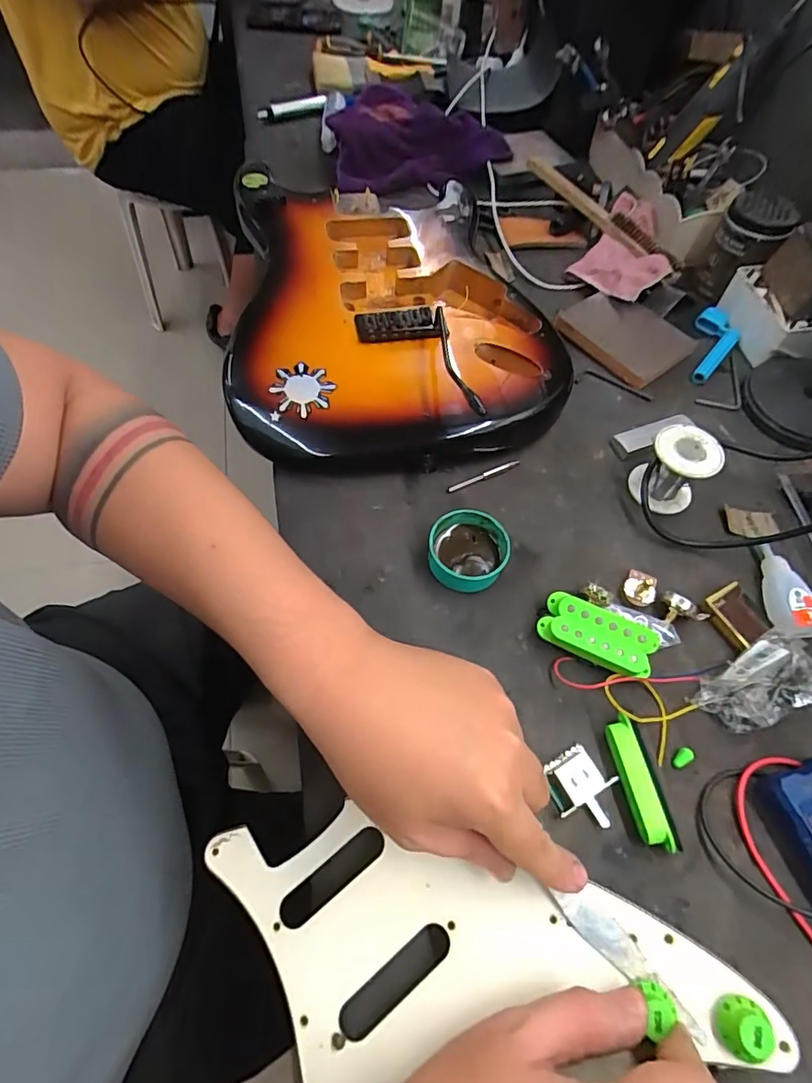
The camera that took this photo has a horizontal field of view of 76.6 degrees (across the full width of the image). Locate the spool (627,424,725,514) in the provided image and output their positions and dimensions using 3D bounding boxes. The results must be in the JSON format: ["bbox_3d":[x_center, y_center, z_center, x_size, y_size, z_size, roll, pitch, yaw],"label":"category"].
[{"bbox_3d":[0.226,-0.060,0.433,0.051,0.055,0.052,1,60,-2],"label":"spool"}]

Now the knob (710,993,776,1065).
[{"bbox_3d":[0.161,0.232,0.246,0.019,0.017,0.024,28,62,12],"label":"knob"}]

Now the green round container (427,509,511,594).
[{"bbox_3d":[0.048,0.008,0.401,0.059,0.028,0.062,1,60,-2],"label":"green round container"}]

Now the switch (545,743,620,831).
[{"bbox_3d":[0.112,0.158,0.327,0.040,0.012,0.045,-24,64,-16],"label":"switch"}]

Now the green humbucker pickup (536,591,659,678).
[{"bbox_3d":[0.137,0.069,0.372,0.080,0.024,0.039,21,61,9],"label":"green humbucker pickup"}]

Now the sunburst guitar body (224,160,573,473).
[{"bbox_3d":[-0.036,-0.246,0.525,0.301,0.057,0.407,-12,61,-10],"label":"sunburst guitar body"}]

